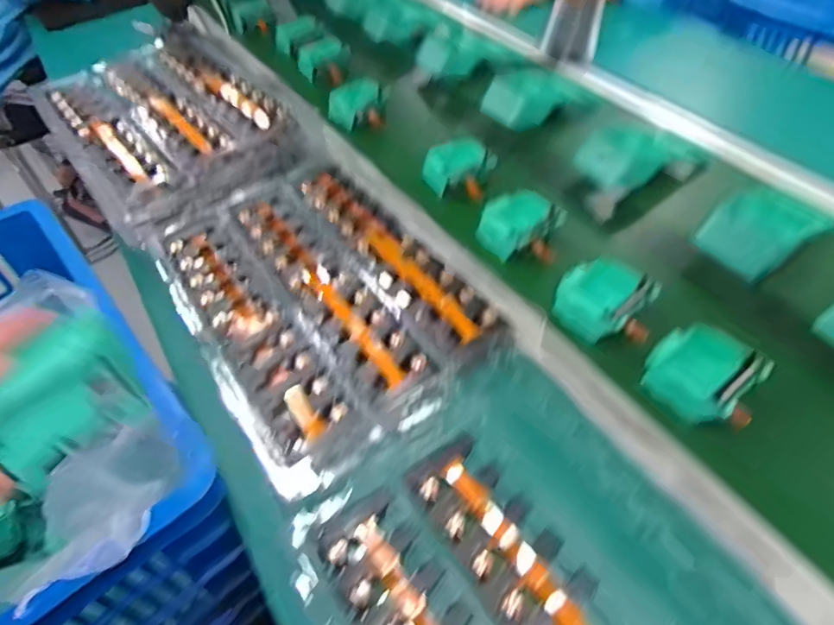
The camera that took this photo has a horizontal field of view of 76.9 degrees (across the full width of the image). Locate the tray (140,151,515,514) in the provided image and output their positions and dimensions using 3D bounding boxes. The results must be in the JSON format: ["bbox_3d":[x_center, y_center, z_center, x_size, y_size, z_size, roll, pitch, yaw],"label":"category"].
[{"bbox_3d":[-0.106,-0.032,0.537,0.241,0.023,0.372,-29,55,-21],"label":"tray"}]

